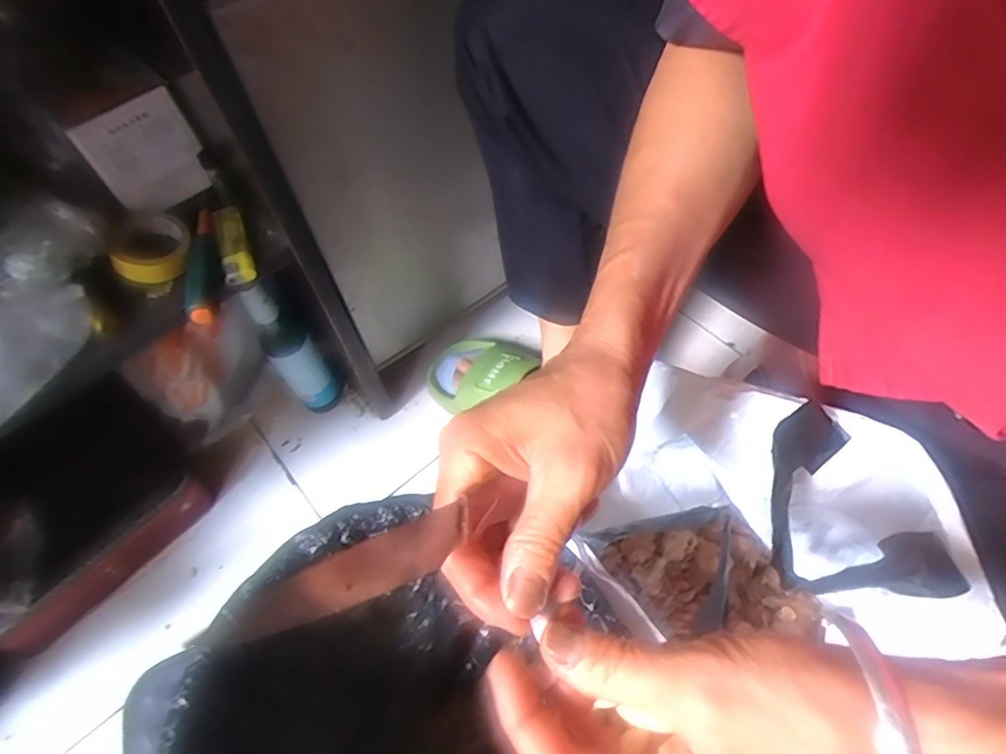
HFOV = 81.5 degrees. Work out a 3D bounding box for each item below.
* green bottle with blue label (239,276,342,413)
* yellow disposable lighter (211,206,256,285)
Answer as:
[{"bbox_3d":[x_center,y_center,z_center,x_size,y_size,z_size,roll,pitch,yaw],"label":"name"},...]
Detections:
[{"bbox_3d":[-0.232,-0.032,0.644,0.052,0.217,0.052,-34,61,-16],"label":"green bottle with blue label"},{"bbox_3d":[-0.215,-0.107,0.467,0.023,0.016,0.081,-20,58,-8],"label":"yellow disposable lighter"}]

